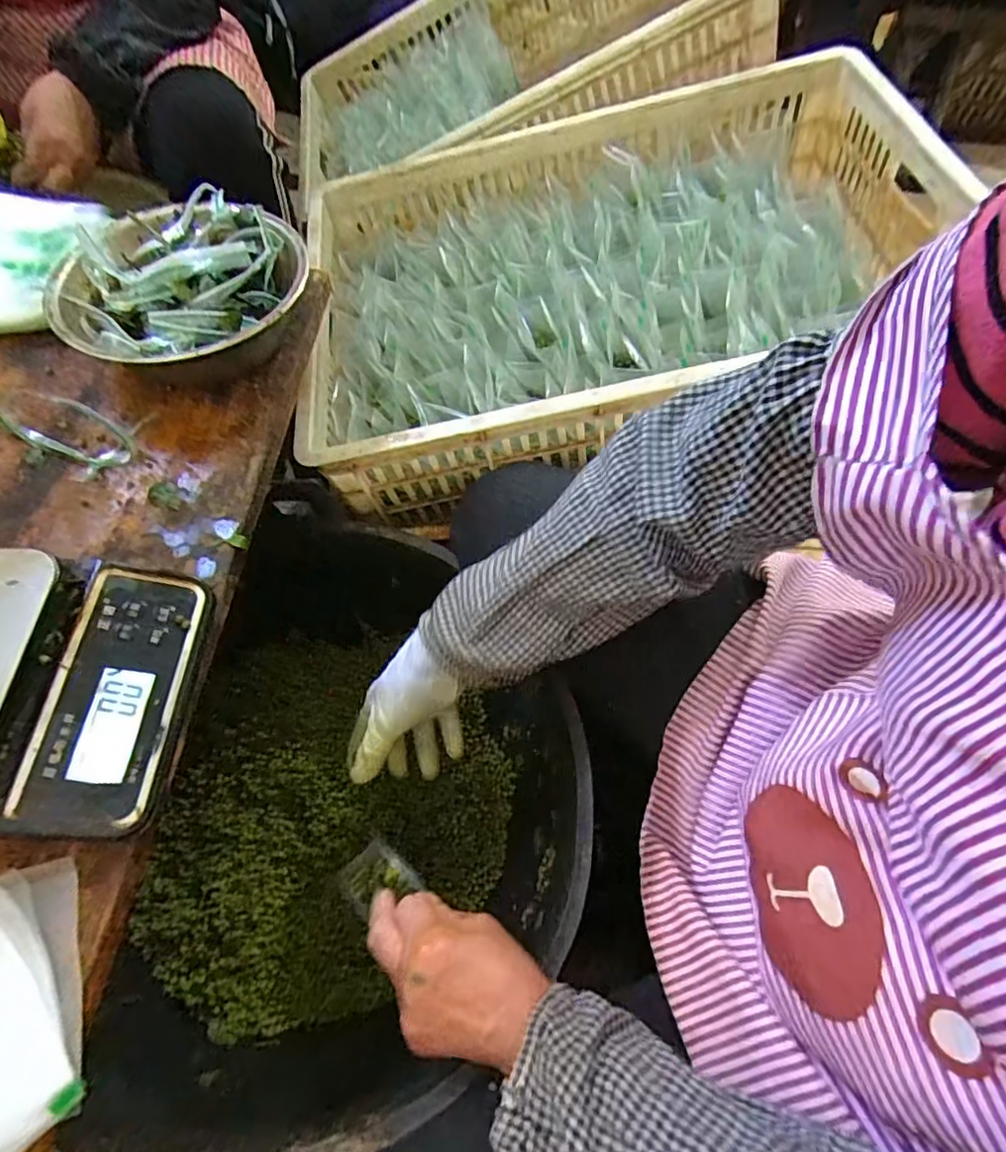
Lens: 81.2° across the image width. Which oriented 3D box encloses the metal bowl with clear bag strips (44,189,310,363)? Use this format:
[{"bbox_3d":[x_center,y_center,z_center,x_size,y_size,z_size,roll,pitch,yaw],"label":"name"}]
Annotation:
[{"bbox_3d":[-0.244,-0.214,0.460,0.180,0.072,0.178,17,61,7],"label":"metal bowl with clear bag strips"}]

